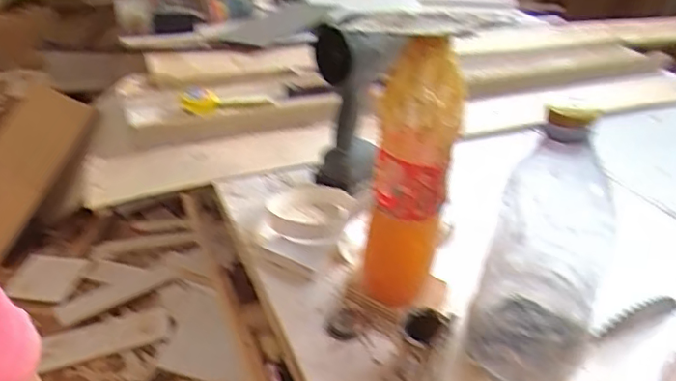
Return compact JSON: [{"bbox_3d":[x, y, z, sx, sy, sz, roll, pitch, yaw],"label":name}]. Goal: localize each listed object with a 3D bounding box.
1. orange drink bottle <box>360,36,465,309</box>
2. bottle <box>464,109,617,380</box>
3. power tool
[{"bbox_3d":[0.073,-0.004,0.556,0.075,0.293,0.060,10,33,9],"label":"orange drink bottle"},{"bbox_3d":[0.197,0.056,0.513,0.103,0.276,0.092,16,34,19],"label":"bottle"},{"bbox_3d":[0.017,-0.102,0.753,0.076,0.248,0.170,-2,33,-10],"label":"power tool"}]

